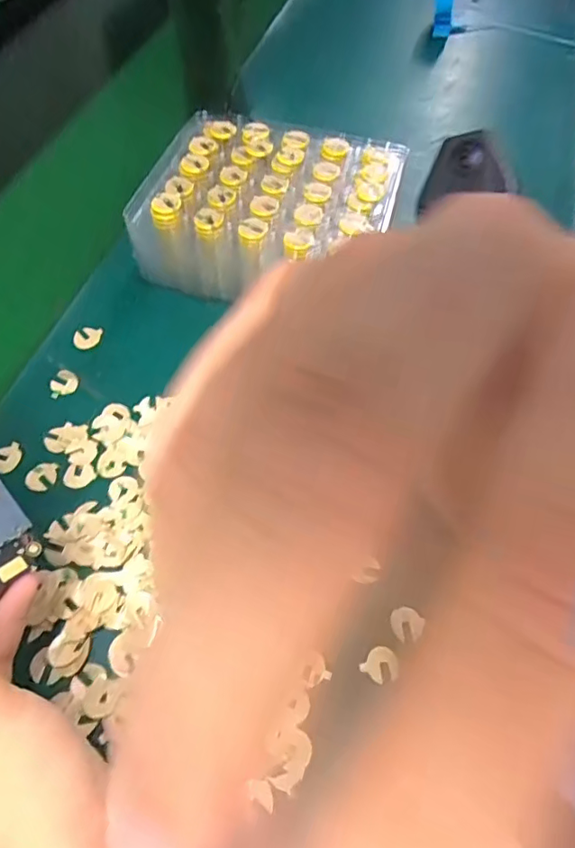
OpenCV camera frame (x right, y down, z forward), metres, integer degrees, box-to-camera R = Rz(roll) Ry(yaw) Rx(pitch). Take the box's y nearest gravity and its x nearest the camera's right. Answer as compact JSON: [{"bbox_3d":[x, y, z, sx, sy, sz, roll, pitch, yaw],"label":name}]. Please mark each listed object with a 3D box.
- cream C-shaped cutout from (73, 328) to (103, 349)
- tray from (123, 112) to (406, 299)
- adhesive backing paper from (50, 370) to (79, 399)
[{"bbox_3d":[-0.142,-0.061,0.365,0.018,0.004,0.016,0,75,-14],"label":"cream C-shaped cutout"},{"bbox_3d":[-0.011,-0.156,0.385,0.175,0.065,0.145,16,60,9],"label":"tray"},{"bbox_3d":[-0.150,-0.027,0.344,0.019,0.004,0.017,-23,74,-6],"label":"adhesive backing paper"}]

